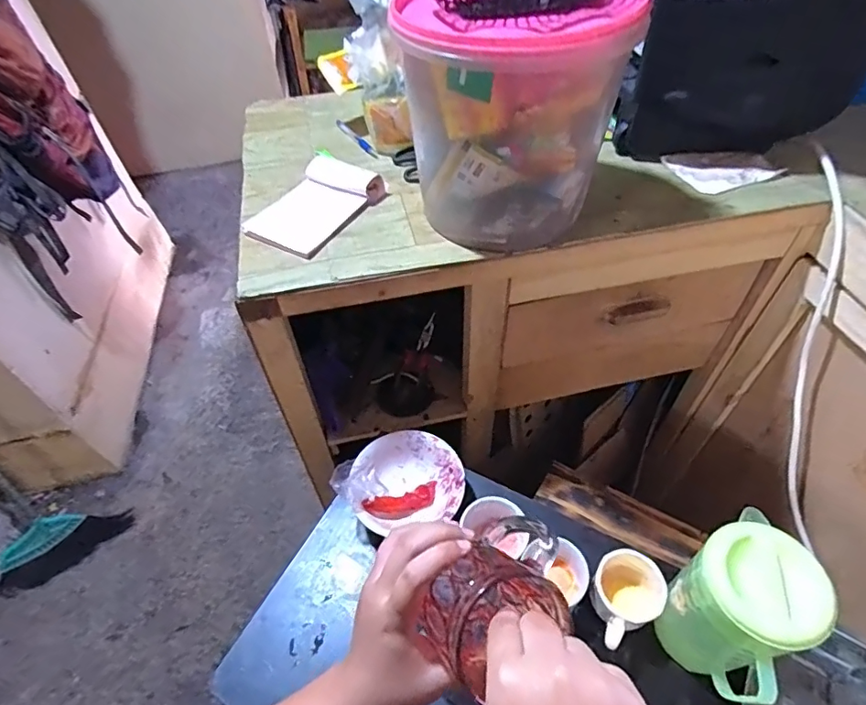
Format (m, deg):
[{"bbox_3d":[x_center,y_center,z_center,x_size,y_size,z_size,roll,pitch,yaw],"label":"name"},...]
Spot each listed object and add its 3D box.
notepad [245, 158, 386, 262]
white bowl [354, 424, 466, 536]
[{"bbox_3d":[-0.157,-0.199,0.695,0.113,0.033,0.171,24,56,22],"label":"notepad"},{"bbox_3d":[-0.034,0.182,0.732,0.140,0.064,0.137,-2,50,2],"label":"white bowl"}]

